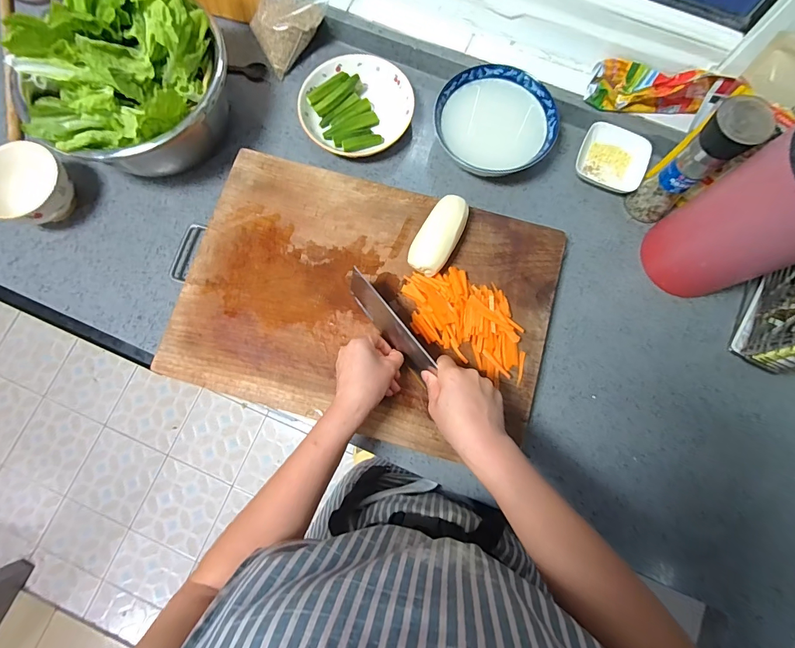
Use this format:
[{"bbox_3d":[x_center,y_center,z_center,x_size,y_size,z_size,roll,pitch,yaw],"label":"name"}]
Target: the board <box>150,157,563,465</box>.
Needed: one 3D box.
[{"bbox_3d":[-0.044,-0.031,0.546,0.488,0.035,0.340,16,79,4],"label":"board"}]

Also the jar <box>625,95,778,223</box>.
[{"bbox_3d":[0.378,-0.201,0.504,0.059,0.181,0.056,0,78,0],"label":"jar"}]

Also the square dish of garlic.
[{"bbox_3d":[0.330,-0.255,0.592,0.101,0.028,0.093,23,80,5],"label":"square dish of garlic"}]

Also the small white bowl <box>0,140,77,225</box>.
[{"bbox_3d":[-0.521,-0.193,0.558,0.117,0.065,0.110,0,78,0],"label":"small white bowl"}]

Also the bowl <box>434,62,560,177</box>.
[{"bbox_3d":[0.148,-0.305,0.587,0.172,0.056,0.144,22,79,5],"label":"bowl"}]

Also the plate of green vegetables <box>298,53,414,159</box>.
[{"bbox_3d":[-0.064,-0.341,0.602,0.167,0.042,0.162,0,78,0],"label":"plate of green vegetables"}]

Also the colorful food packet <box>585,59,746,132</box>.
[{"bbox_3d":[0.360,-0.325,0.544,0.167,0.077,0.058,23,79,22],"label":"colorful food packet"}]

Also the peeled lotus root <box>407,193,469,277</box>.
[{"bbox_3d":[0.057,-0.119,0.530,0.052,0.038,0.115,29,80,6],"label":"peeled lotus root"}]

